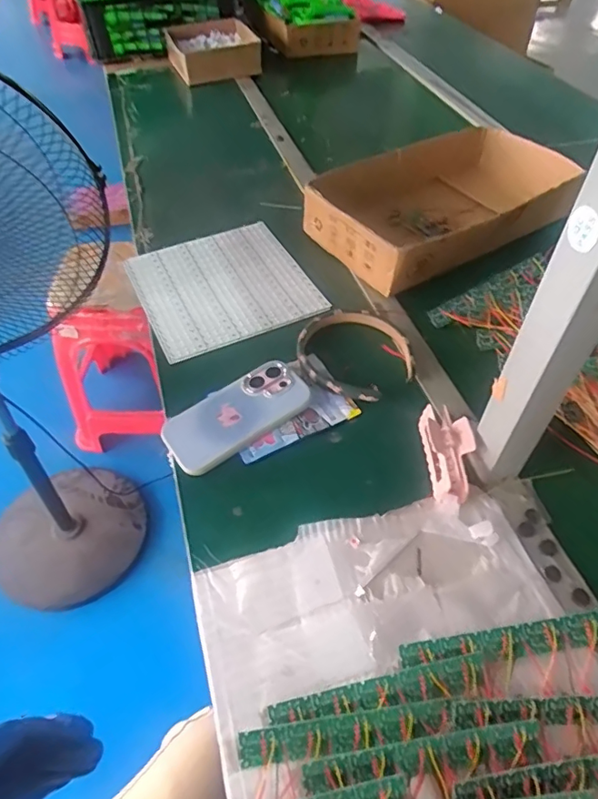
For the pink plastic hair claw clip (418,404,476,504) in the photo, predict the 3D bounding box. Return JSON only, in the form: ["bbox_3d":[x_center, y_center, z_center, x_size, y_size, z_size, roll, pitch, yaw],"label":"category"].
[{"bbox_3d":[0.154,0.052,0.540,0.040,0.046,0.099,-3,50,-2],"label":"pink plastic hair claw clip"}]

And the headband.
[{"bbox_3d":[0.069,-0.056,0.649,0.135,0.019,0.153,-10,51,-8],"label":"headband"}]

